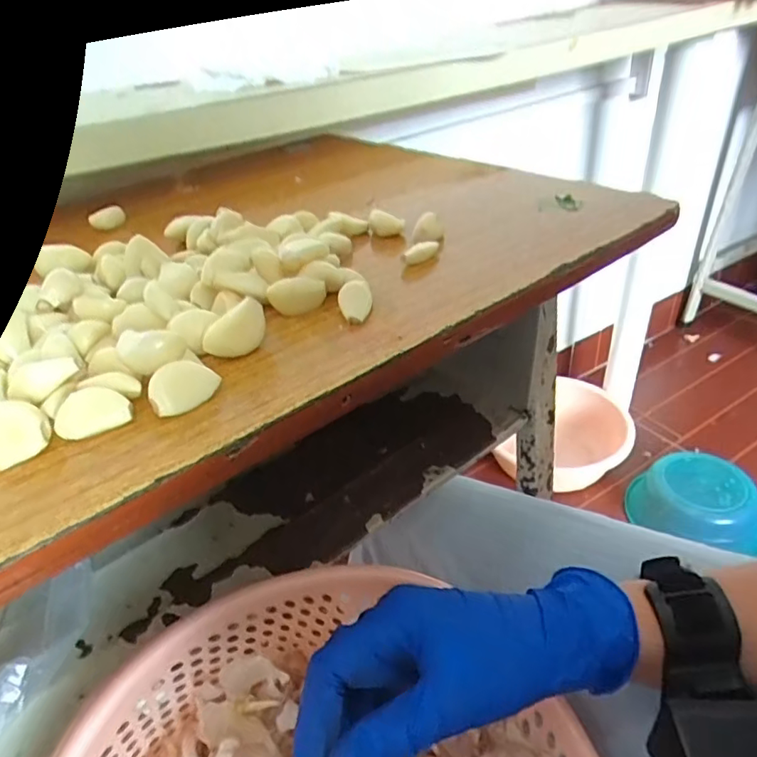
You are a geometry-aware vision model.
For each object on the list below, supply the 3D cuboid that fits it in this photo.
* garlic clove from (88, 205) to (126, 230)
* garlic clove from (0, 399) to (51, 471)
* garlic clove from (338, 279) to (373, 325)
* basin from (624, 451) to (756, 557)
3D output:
[{"bbox_3d":[-0.192,-0.114,0.398,0.024,0.013,0.007,-19,37,-16],"label":"garlic clove"},{"bbox_3d":[-0.132,0.020,0.197,0.019,0.015,0.026,26,47,38],"label":"garlic clove"},{"bbox_3d":[-0.011,-0.036,0.262,0.016,0.008,0.025,-8,35,-1],"label":"garlic clove"},{"bbox_3d":[0.569,0.226,1.024,0.200,0.119,0.172,3,37,14],"label":"basin"}]

